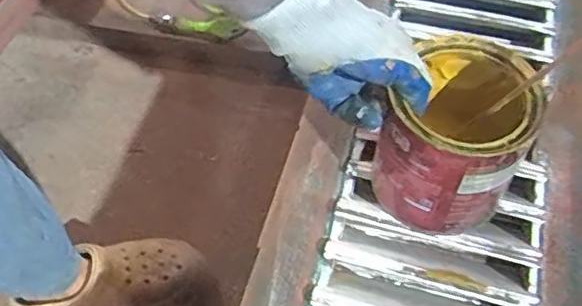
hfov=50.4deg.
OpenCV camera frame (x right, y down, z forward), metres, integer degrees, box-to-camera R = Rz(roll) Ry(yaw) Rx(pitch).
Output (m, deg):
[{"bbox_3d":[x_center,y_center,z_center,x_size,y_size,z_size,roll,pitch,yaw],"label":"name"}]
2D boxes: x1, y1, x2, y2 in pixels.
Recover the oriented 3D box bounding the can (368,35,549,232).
[{"bbox_3d":[0.127,-0.010,0.500,0.109,0.134,0.115,-1,52,1],"label":"can"}]

